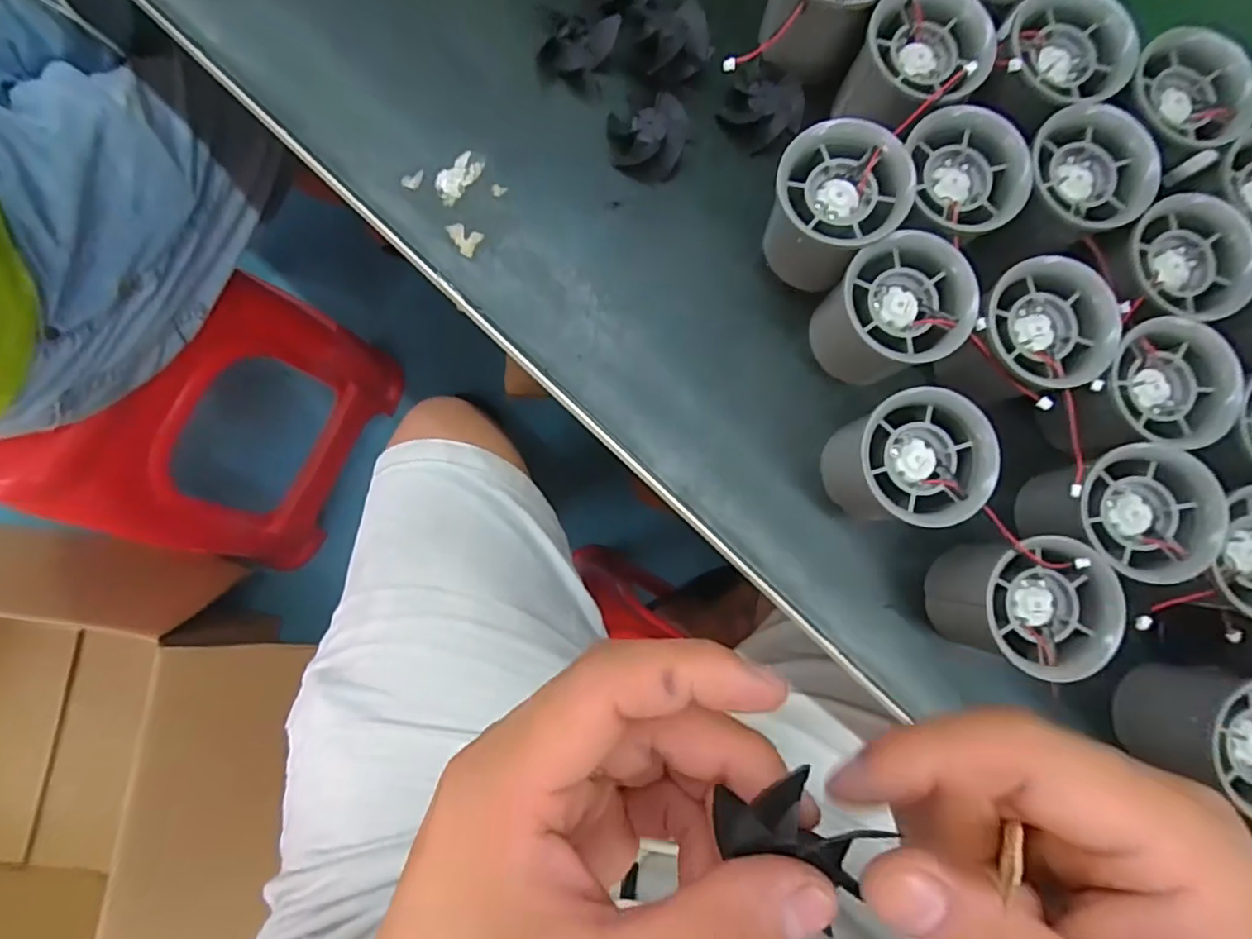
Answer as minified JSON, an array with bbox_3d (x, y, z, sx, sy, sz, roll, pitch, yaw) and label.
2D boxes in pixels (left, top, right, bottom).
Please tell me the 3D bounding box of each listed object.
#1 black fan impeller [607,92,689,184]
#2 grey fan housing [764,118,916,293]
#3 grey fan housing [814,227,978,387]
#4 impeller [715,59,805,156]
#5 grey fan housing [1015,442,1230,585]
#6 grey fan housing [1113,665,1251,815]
[{"bbox_3d":[0.011,-0.164,0.300,0.036,0.016,0.035,-11,86,-5],"label":"black fan impeller"},{"bbox_3d":[0.090,-0.117,0.274,0.054,0.057,0.047,33,84,-1],"label":"grey fan housing"},{"bbox_3d":[0.119,-0.071,0.277,0.055,0.052,0.053,0,85,-4],"label":"grey fan housing"},{"bbox_3d":[0.069,-0.181,0.304,0.039,0.015,0.036,0,85,-4],"label":"impeller"},{"bbox_3d":[0.213,0.020,0.268,0.054,0.051,0.054,0,85,-4],"label":"grey fan housing"},{"bbox_3d":[0.255,0.114,0.262,0.060,0.052,0.056,8,85,-3],"label":"grey fan housing"}]

